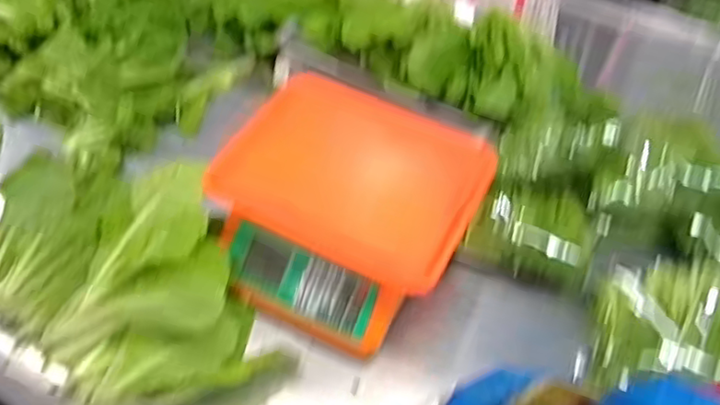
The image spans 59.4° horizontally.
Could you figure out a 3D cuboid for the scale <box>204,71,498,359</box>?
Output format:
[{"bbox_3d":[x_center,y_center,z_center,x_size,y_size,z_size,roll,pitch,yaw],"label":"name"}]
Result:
[{"bbox_3d":[-0.020,0.001,0.755,0.294,0.127,0.271,24,55,14],"label":"scale"}]

